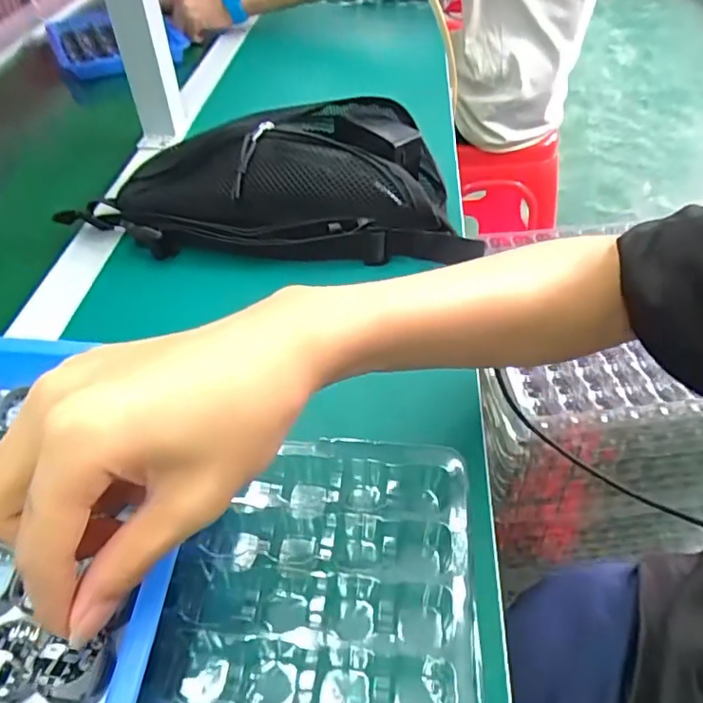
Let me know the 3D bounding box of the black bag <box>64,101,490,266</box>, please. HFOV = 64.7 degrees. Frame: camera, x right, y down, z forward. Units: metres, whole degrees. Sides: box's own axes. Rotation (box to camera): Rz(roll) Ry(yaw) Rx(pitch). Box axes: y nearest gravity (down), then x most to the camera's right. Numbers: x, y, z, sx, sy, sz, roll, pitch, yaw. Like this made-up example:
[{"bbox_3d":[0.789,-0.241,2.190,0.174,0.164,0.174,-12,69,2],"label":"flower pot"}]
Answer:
[{"bbox_3d":[-0.066,-0.148,0.473,0.313,0.078,0.127,2,46,3],"label":"black bag"}]

